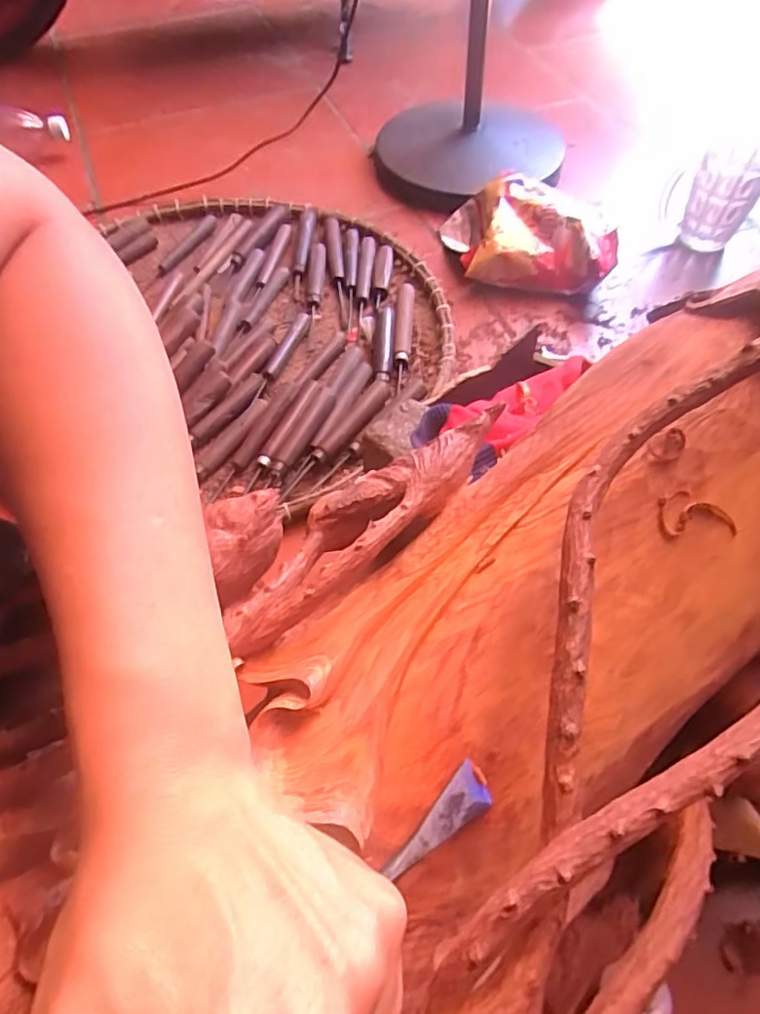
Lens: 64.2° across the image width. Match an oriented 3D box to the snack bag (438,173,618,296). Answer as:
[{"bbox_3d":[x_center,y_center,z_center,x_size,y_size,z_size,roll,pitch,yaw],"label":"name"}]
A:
[{"bbox_3d":[0.178,-0.333,0.742,0.203,0.075,0.149,6,57,5],"label":"snack bag"}]

